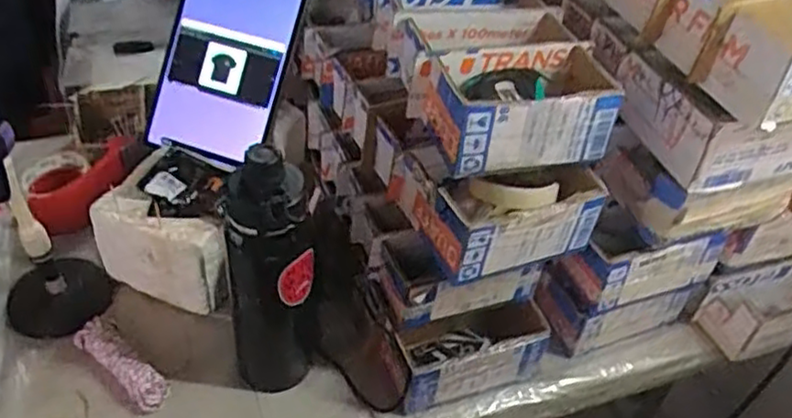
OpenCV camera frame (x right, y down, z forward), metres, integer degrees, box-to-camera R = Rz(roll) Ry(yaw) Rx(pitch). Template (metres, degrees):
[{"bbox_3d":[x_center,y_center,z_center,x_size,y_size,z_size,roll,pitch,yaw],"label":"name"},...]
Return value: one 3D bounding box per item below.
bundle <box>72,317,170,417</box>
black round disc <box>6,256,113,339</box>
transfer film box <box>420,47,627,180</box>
[{"bbox_3d":[-0.285,0.158,0.711,0.135,0.027,0.033,32,48,26],"label":"bundle"},{"bbox_3d":[-0.377,0.092,0.785,0.100,0.033,0.109,7,42,0],"label":"black round disc"},{"bbox_3d":[0.112,-0.094,0.631,0.169,0.069,0.102,-10,44,-18],"label":"transfer film box"}]

